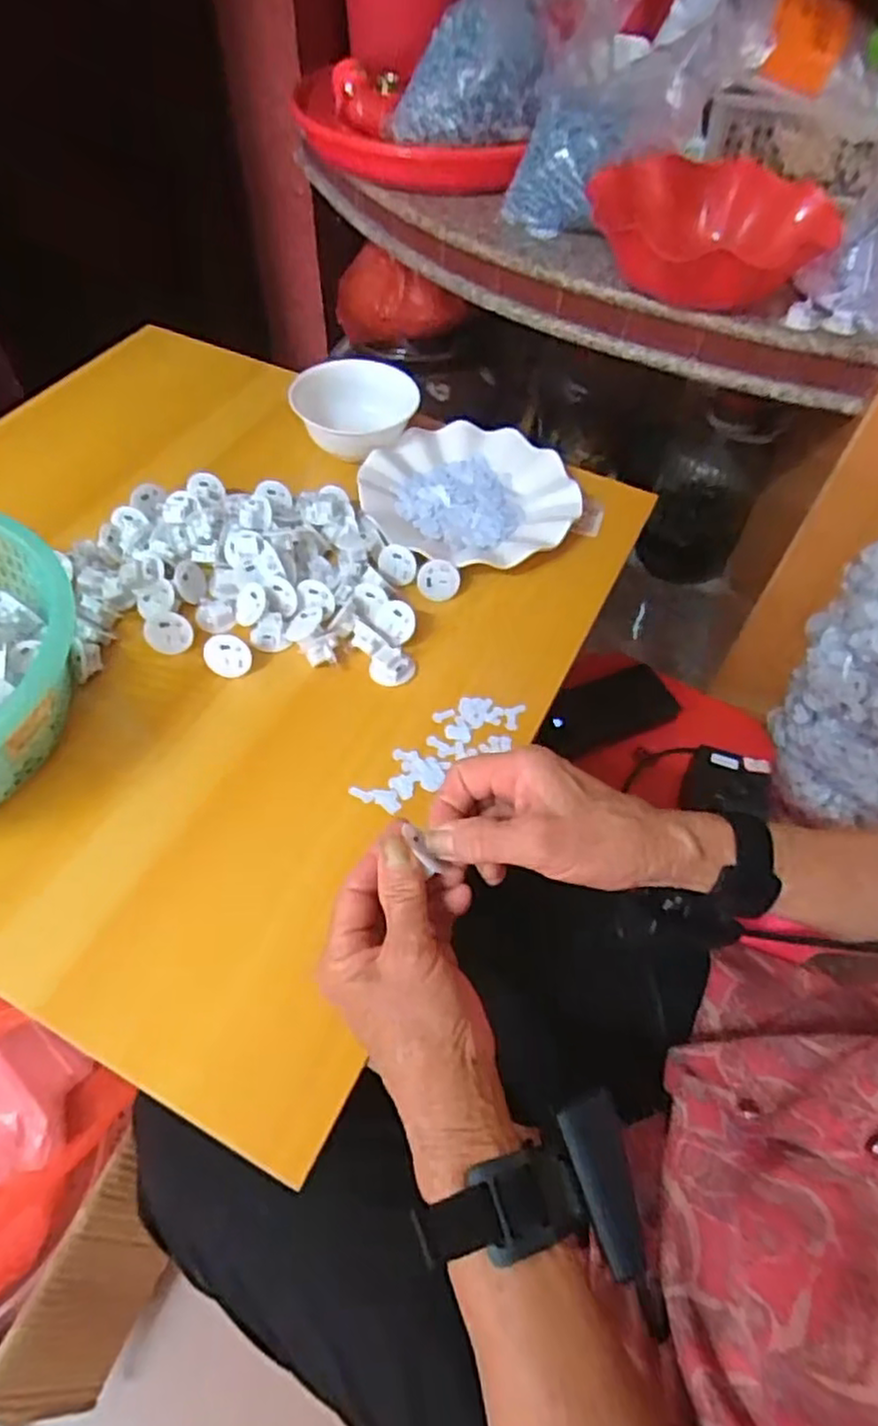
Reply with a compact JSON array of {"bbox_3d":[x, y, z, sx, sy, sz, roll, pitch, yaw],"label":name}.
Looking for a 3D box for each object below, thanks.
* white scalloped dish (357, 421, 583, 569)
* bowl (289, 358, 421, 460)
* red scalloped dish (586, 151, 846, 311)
[{"bbox_3d":[0.025,-0.188,0.614,0.178,0.023,0.173,1,56,-2],"label":"white scalloped dish"},{"bbox_3d":[-0.078,-0.276,0.655,0.110,0.051,0.110,1,56,-2],"label":"bowl"},{"bbox_3d":[0.262,-0.461,0.674,0.212,0.060,0.213,1,56,-2],"label":"red scalloped dish"}]

